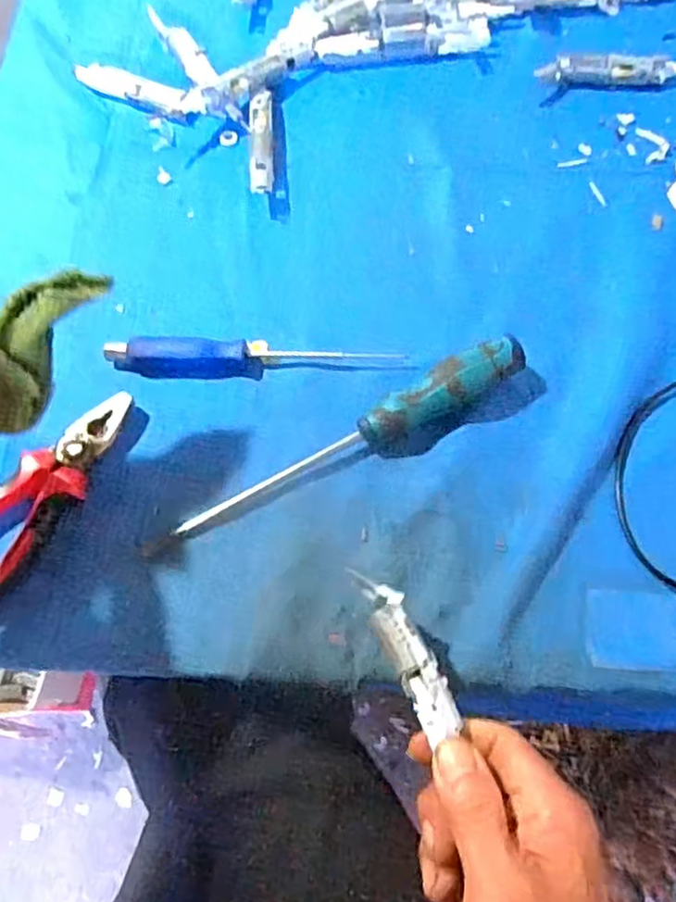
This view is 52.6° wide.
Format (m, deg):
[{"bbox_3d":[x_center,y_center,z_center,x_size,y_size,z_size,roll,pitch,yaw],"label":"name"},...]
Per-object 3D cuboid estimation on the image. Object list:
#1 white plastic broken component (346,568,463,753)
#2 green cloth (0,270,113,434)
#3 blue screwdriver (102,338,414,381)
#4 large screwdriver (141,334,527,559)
[{"bbox_3d":[0.033,0.097,0.342,0.020,0.013,0.087,-26,70,-8],"label":"white plastic broken component"},{"bbox_3d":[-0.155,-0.059,0.336,0.032,0.067,0.089,27,72,12],"label":"green cloth"},{"bbox_3d":[-0.056,-0.062,0.441,0.185,0.020,0.029,-2,68,2],"label":"blue screwdriver"},{"bbox_3d":[0.003,0.002,0.403,0.248,0.028,0.032,-29,70,-9],"label":"large screwdriver"}]

